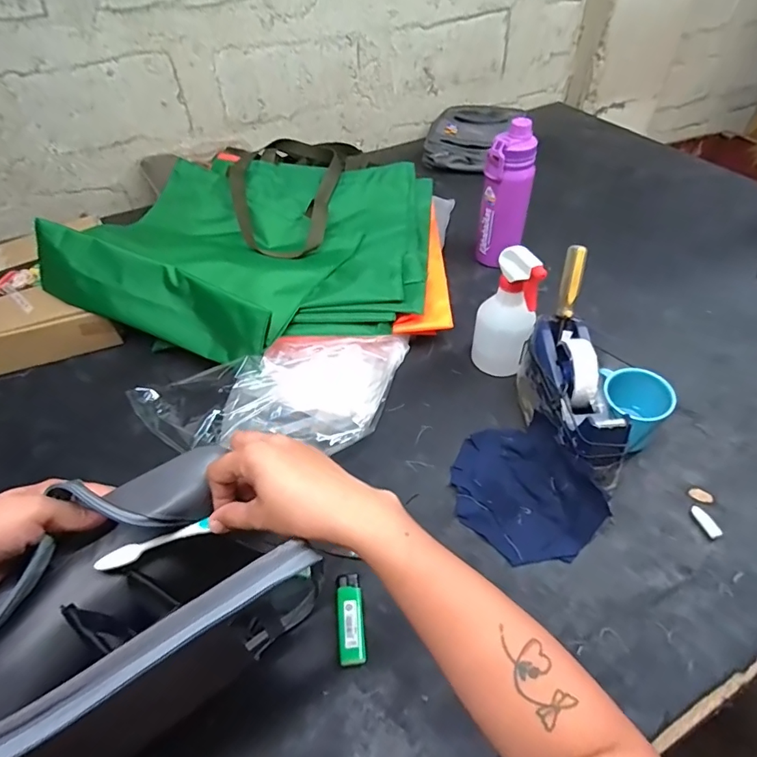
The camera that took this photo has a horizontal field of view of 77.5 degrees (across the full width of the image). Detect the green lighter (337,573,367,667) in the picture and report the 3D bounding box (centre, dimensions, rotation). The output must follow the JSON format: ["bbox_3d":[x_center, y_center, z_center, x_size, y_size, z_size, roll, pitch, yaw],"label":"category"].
[{"bbox_3d":[-0.028,0.234,0.463,0.025,0.011,0.081,-6,48,-2],"label":"green lighter"}]

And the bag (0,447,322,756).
[{"bbox_3d":[-0.181,0.195,0.361,0.249,0.212,0.139,-29,52,-20],"label":"bag"}]

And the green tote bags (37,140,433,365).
[{"bbox_3d":[-0.165,-0.242,0.803,0.521,0.134,0.508,15,51,16],"label":"green tote bags"}]

